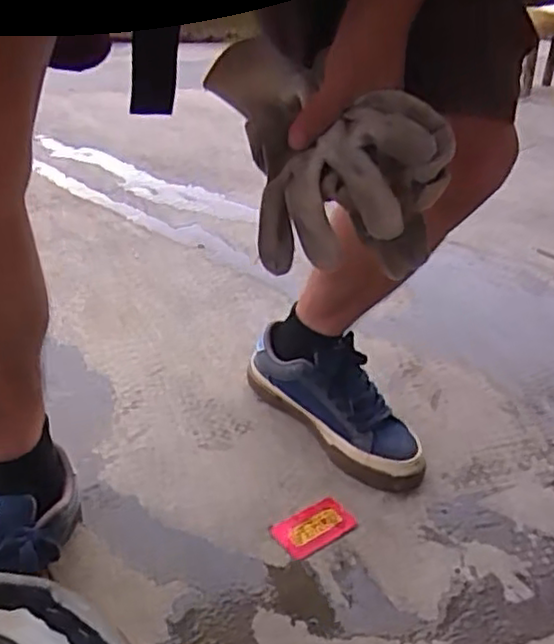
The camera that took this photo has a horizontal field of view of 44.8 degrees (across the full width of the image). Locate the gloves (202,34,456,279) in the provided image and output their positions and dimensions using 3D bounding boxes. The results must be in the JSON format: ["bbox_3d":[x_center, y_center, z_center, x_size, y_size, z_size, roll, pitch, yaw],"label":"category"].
[{"bbox_3d":[0.030,-0.119,0.500,0.175,0.135,0.099,30,38,33],"label":"gloves"}]

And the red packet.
[{"bbox_3d":[0.040,0.225,0.737,0.089,0.007,0.050,-16,37,-32],"label":"red packet"}]

